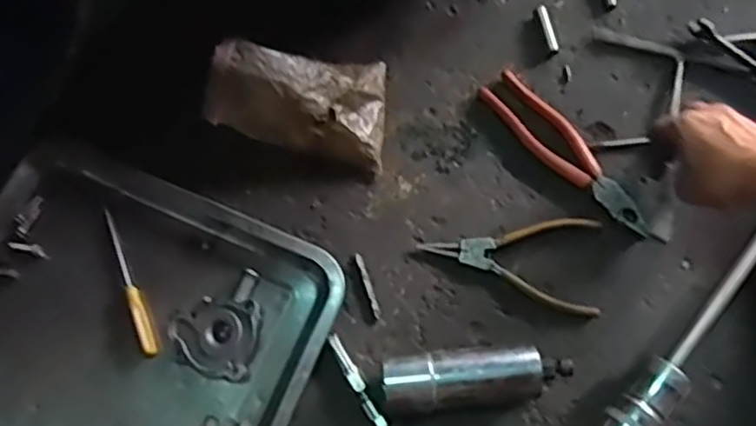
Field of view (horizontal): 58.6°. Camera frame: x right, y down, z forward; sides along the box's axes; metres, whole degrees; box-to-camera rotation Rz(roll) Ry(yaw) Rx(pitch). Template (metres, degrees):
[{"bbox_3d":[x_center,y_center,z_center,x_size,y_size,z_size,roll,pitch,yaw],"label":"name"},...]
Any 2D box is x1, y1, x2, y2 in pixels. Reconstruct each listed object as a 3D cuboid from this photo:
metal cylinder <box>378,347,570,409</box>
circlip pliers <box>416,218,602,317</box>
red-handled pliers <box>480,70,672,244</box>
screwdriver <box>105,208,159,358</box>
[{"bbox_3d":[0.084,0.141,0.579,0.161,0.046,0.048,-5,74,-2],"label":"metal cylinder"},{"bbox_3d":[0.122,0.046,0.624,0.160,0.010,0.088,3,74,1],"label":"circlip pliers"},{"bbox_3d":[0.189,-0.055,0.647,0.050,0.026,0.214,-40,78,-11],"label":"red-handled pliers"},{"bbox_3d":[-0.227,0.061,0.617,0.014,0.013,0.143,-21,75,-6],"label":"screwdriver"}]

